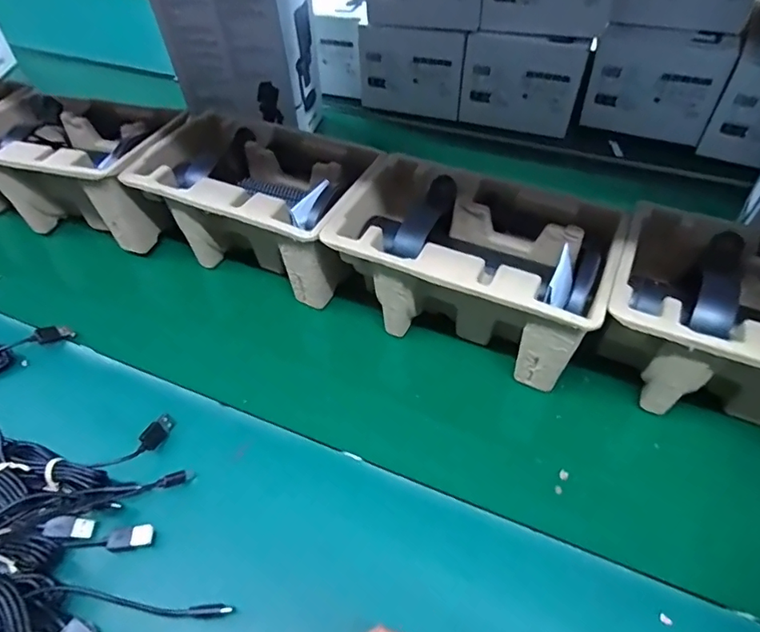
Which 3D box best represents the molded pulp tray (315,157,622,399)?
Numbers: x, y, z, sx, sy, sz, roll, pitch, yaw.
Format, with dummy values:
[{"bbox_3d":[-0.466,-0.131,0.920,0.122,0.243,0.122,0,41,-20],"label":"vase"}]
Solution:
[{"bbox_3d":[0.078,-0.039,0.440,0.224,0.107,0.137,20,48,18],"label":"molded pulp tray"}]

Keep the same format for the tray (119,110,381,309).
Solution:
[{"bbox_3d":[-0.123,-0.107,0.507,0.221,0.109,0.141,18,47,16],"label":"tray"}]

